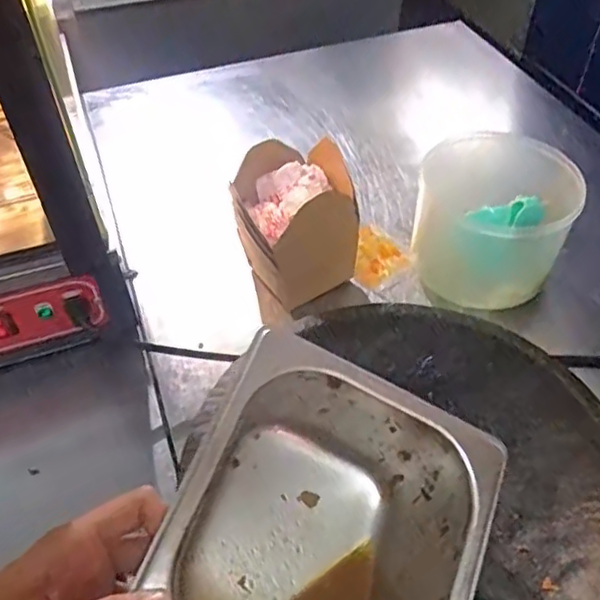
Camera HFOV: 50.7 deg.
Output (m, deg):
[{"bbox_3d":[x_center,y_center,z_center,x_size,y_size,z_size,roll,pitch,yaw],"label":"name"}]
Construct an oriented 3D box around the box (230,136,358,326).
[{"bbox_3d":[-0.003,-0.079,0.692,0.118,0.142,0.119,-13,48,-11],"label":"box"}]

